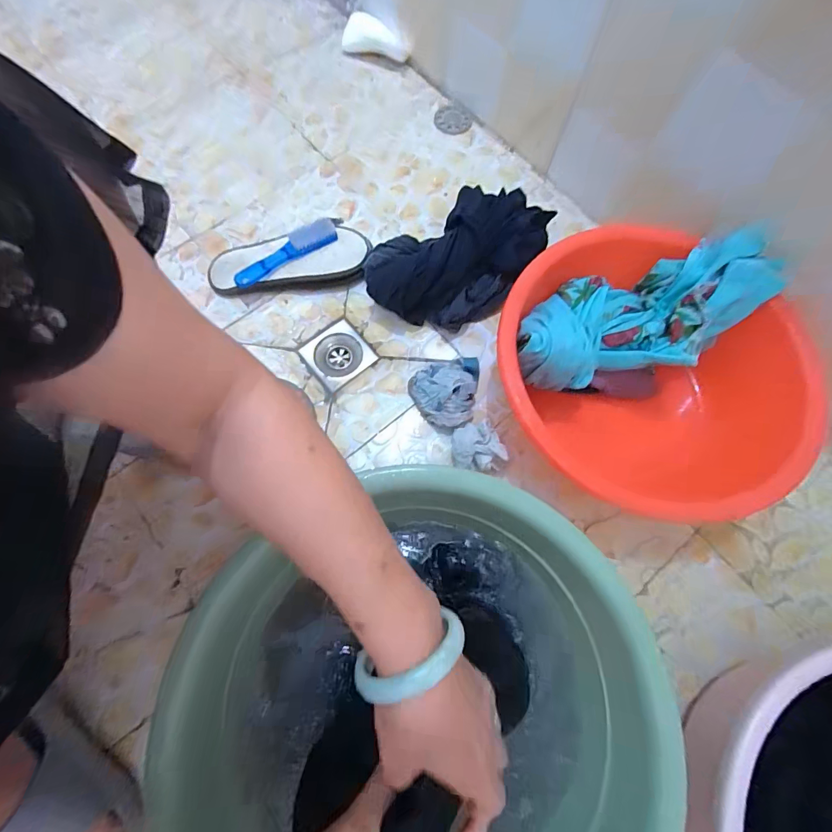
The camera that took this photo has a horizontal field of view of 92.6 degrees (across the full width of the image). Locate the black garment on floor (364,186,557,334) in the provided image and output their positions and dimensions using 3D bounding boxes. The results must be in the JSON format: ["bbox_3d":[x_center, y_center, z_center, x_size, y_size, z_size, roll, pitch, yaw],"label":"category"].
[{"bbox_3d":[0.070,-0.255,0.647,0.278,0.110,0.185,-36,77,-11],"label":"black garment on floor"}]

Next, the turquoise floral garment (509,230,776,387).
[{"bbox_3d":[0.305,-0.140,0.545,0.355,0.105,0.158,-12,74,-5],"label":"turquoise floral garment"}]

